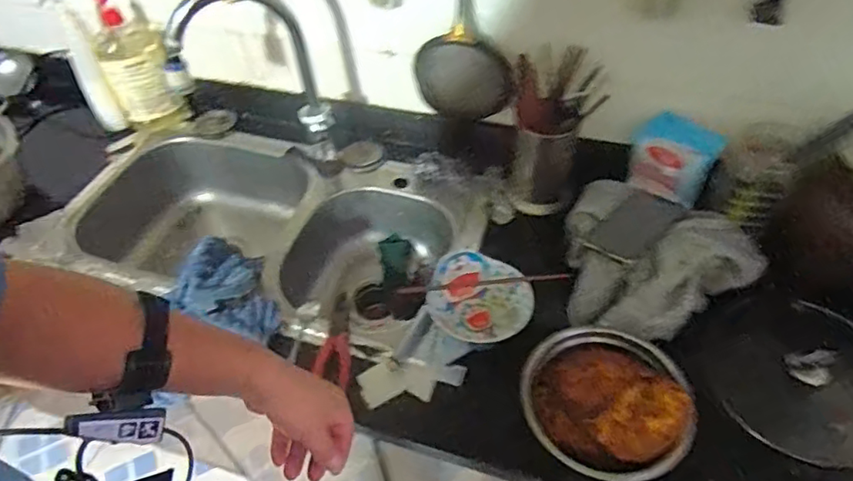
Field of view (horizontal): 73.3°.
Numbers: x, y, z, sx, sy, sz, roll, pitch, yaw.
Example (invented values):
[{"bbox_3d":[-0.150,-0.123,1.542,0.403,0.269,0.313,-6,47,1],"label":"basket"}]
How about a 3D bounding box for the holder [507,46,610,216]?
[{"bbox_3d":[0.201,-0.162,0.914,0.138,0.223,0.124,6,50,10],"label":"holder"}]

